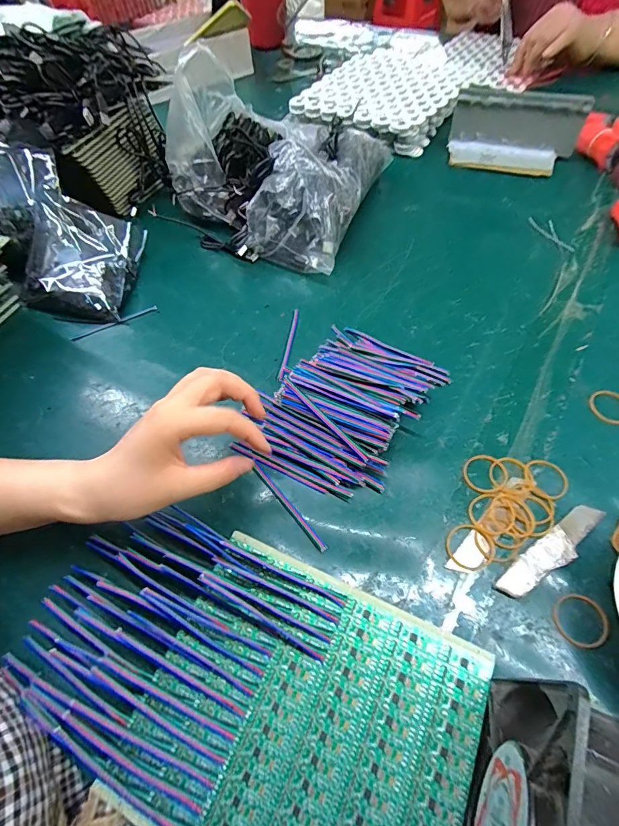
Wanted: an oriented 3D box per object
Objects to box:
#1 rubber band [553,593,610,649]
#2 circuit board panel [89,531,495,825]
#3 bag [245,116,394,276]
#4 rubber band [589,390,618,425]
[{"bbox_3d":[0.182,0.138,0.264,0.034,0.004,0.032,-2,59,4],"label":"rubber band"},{"bbox_3d":[-0.005,0.187,0.244,0.193,0.010,0.165,21,63,16],"label":"circuit board panel"},{"bbox_3d":[0.012,-0.281,0.498,0.124,0.084,0.226,13,61,13],"label":"bag"},{"bbox_3d":[0.265,-0.005,0.348,0.034,0.004,0.034,-2,59,4],"label":"rubber band"}]

